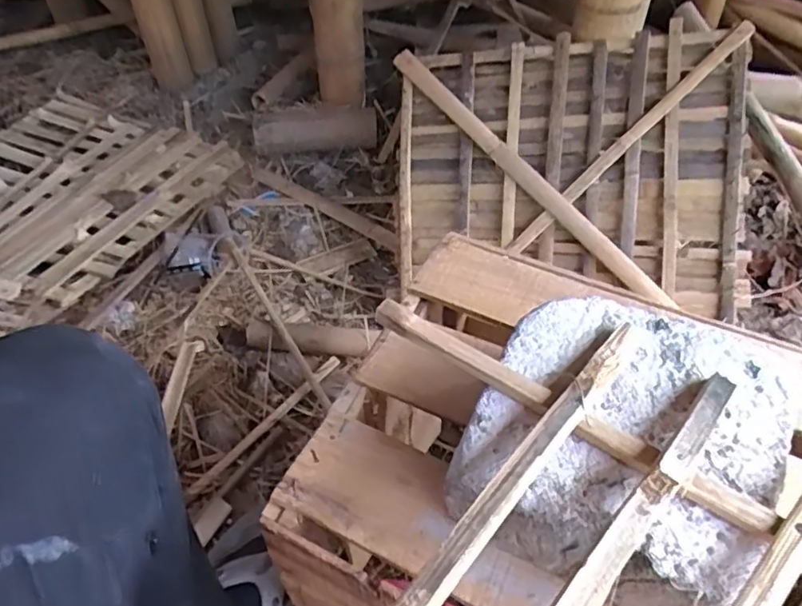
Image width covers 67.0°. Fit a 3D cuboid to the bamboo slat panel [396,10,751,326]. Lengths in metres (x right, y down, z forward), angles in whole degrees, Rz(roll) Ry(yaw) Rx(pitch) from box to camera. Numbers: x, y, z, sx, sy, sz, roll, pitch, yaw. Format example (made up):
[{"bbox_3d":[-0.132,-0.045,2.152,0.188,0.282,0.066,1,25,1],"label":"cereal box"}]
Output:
[{"bbox_3d":[0.240,-0.204,0.944,0.518,0.034,0.426,3,87,19],"label":"bamboo slat panel"}]

